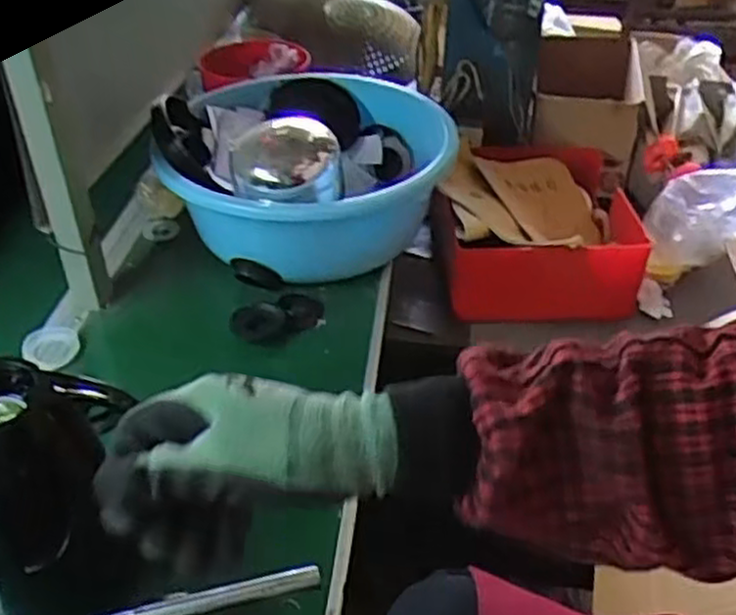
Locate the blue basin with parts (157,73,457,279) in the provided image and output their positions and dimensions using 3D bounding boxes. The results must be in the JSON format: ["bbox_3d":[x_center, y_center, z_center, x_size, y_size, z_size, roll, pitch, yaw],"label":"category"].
[{"bbox_3d":[-0.071,-0.162,0.930,0.312,0.192,0.328,1,38,0],"label":"blue basin with parts"}]

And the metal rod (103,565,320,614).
[{"bbox_3d":[-0.131,0.208,0.533,0.197,0.017,0.014,-10,39,-14],"label":"metal rod"}]

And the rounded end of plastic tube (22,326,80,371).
[{"bbox_3d":[-0.317,0.041,0.772,0.052,0.039,0.023,-23,44,-27],"label":"rounded end of plastic tube"}]

